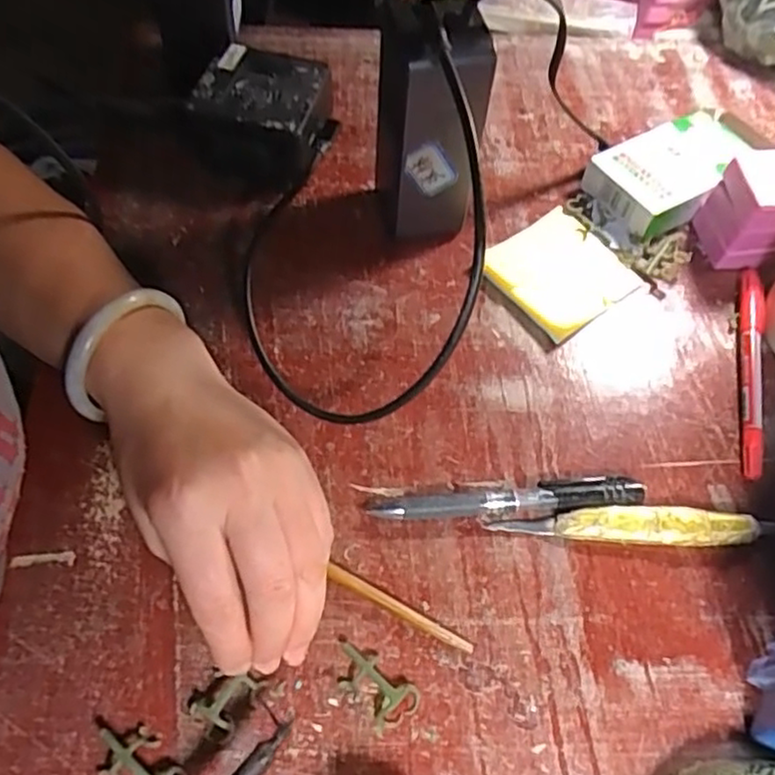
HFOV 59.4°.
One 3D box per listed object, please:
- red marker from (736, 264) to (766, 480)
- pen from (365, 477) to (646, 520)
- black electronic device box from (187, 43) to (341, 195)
[{"bbox_3d":[0.211,-0.014,0.392,0.016,0.016,0.143,13,58,6],"label":"red marker"},{"bbox_3d":[0.060,0.056,0.343,0.137,0.010,0.015,-2,58,-4],"label":"pen"},{"bbox_3d":[-0.078,-0.176,0.457,0.088,0.056,0.079,17,60,8],"label":"black electronic device box"}]

